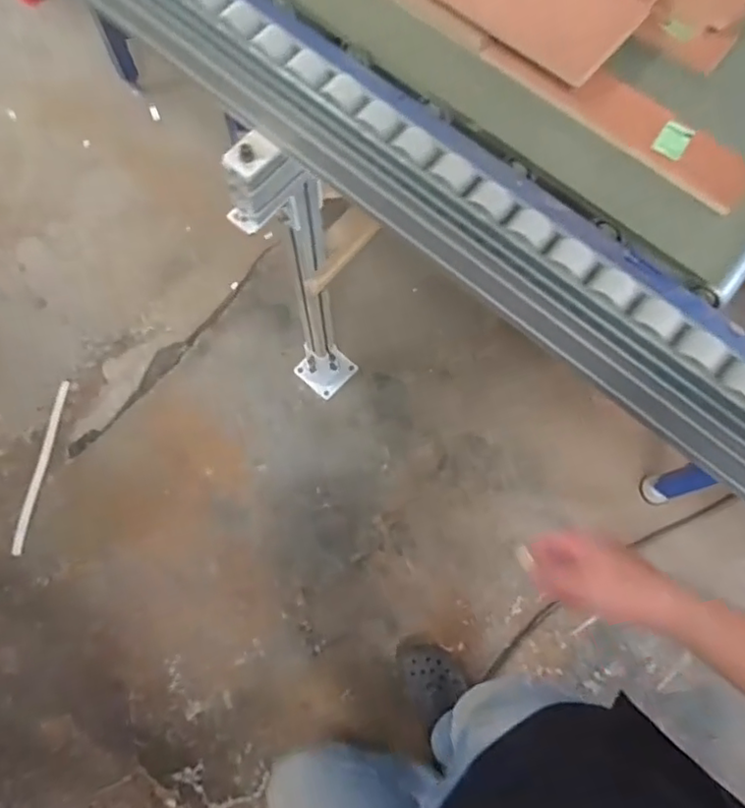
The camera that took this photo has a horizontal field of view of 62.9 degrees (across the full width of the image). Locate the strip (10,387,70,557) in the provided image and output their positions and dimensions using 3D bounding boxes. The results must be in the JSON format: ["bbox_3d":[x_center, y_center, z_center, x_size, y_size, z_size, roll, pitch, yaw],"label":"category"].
[{"bbox_3d":[-0.753,0.139,1.384,0.029,0.013,0.396,7,73,1],"label":"strip"}]

